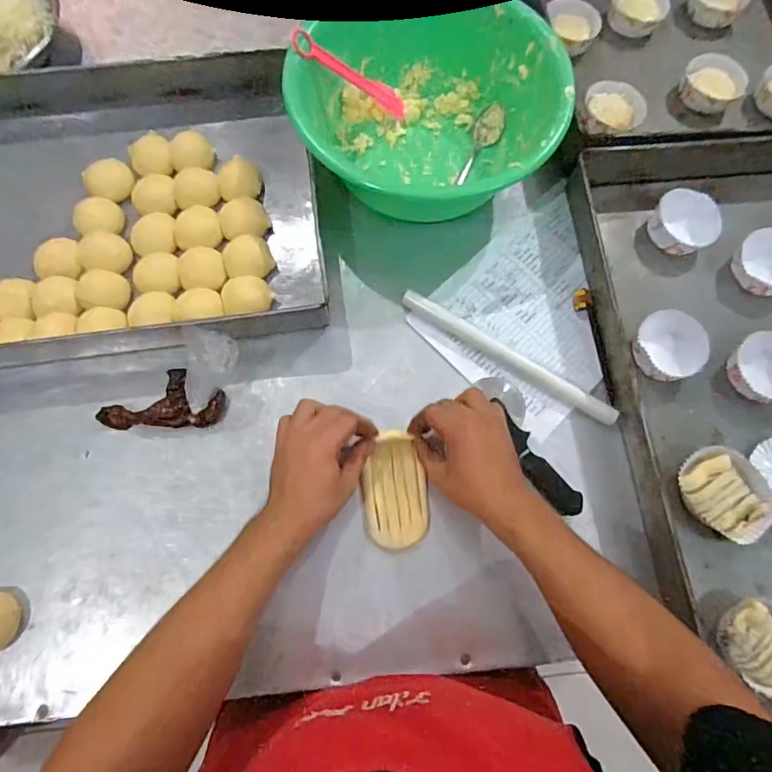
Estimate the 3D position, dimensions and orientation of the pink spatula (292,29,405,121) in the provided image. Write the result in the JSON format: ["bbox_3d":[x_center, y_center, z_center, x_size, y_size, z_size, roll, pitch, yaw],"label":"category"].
[{"bbox_3d":[-0.039,-0.377,0.617,0.164,0.015,0.032,10,70,-39],"label":"pink spatula"}]

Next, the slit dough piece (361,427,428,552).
[{"bbox_3d":[0.010,0.106,0.528,0.065,0.006,0.117,-2,75,-1],"label":"slit dough piece"}]

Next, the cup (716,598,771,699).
[{"bbox_3d":[0.363,0.246,0.480,0.076,0.032,0.083,0,73,-1],"label":"cup"}]

